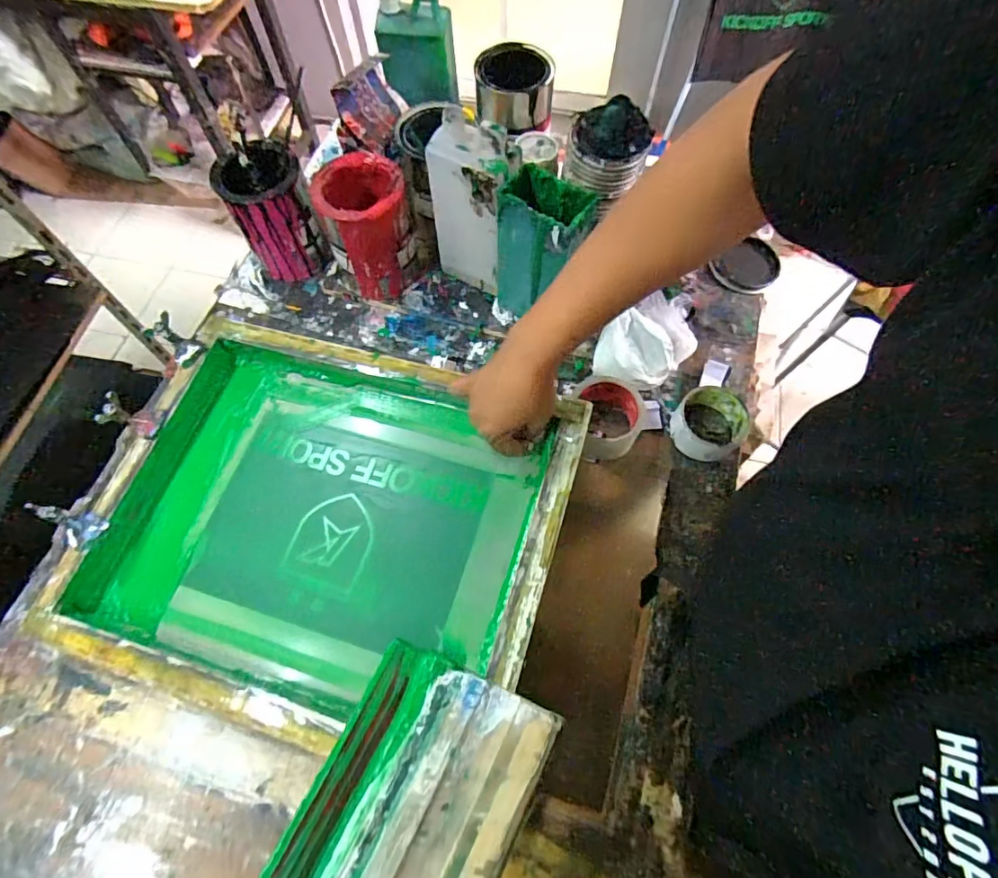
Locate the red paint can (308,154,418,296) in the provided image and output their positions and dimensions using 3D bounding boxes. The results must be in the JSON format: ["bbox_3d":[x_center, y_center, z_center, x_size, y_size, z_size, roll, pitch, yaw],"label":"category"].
[{"bbox_3d":[-0.164,-0.271,0.655,0.119,0.138,0.113,-16,67,-7],"label":"red paint can"}]

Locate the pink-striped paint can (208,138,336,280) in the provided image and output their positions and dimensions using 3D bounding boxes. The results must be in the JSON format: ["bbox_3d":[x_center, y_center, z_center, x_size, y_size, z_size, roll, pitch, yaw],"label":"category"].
[{"bbox_3d":[-0.298,-0.299,0.682,0.098,0.141,0.093,0,66,0],"label":"pink-striped paint can"}]

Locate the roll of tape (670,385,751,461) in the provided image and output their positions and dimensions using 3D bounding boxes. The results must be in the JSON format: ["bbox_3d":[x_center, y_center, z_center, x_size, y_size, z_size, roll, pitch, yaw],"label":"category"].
[{"bbox_3d":[0.261,-0.019,0.627,0.097,0.044,0.081,-40,71,-16],"label":"roll of tape"}]

